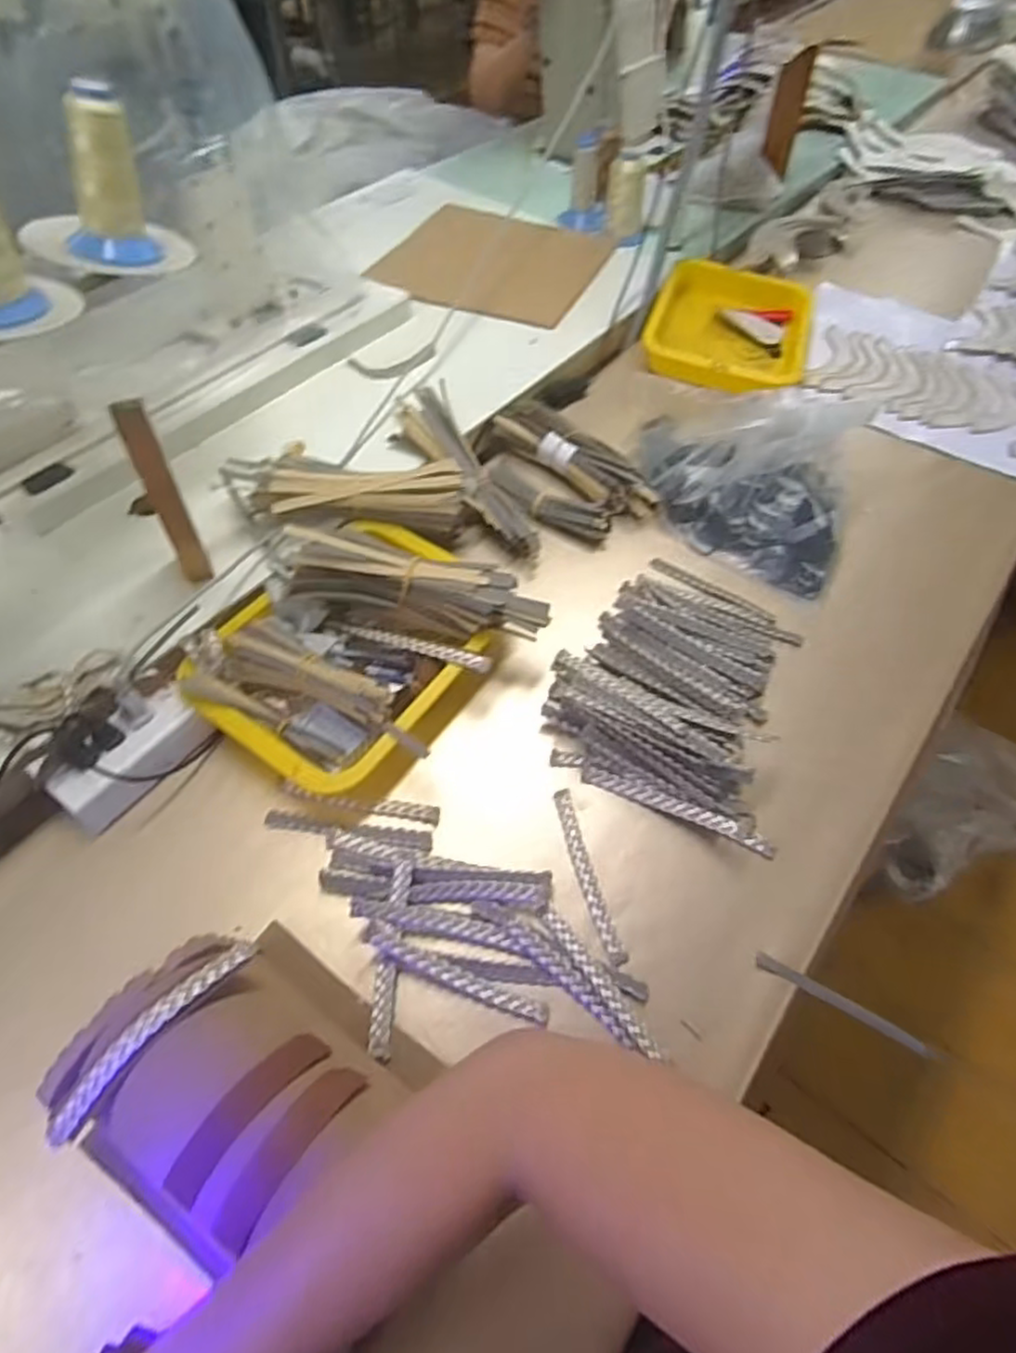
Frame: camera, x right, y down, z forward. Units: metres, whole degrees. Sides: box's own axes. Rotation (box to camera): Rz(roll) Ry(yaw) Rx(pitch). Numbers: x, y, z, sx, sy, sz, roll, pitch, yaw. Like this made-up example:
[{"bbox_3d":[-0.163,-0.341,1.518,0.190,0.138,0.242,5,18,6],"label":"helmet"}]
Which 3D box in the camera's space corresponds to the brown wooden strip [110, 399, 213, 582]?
[{"bbox_3d":[-0.281,-0.143,0.585,0.026,0.178,0.015,-18,58,-14],"label":"brown wooden strip"}]

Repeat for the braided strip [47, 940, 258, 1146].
[{"bbox_3d":[-0.194,0.192,0.385,0.016,0.025,0.124,36,62,20],"label":"braided strip"}]

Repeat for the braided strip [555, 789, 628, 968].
[{"bbox_3d":[0.061,0.150,0.544,0.015,0.004,0.139,-11,57,-10],"label":"braided strip"}]

